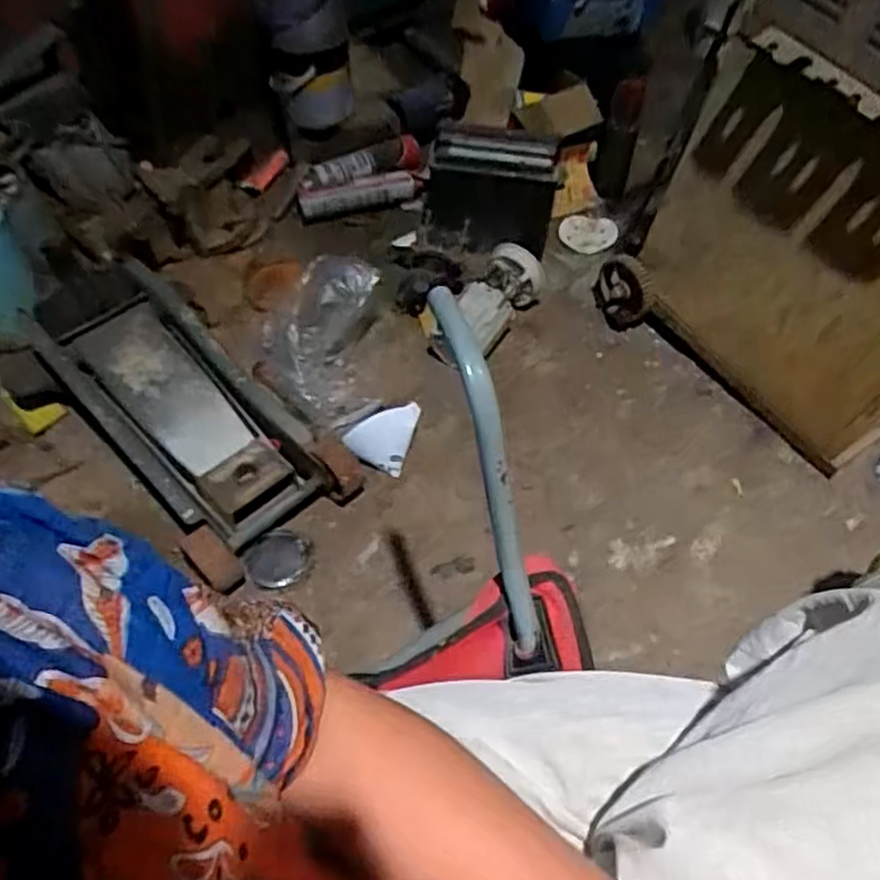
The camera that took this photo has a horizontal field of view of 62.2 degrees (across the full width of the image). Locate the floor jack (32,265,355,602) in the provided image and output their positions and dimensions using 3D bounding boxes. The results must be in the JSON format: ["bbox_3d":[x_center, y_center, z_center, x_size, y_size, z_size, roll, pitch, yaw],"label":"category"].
[{"bbox_3d":[-0.375,-0.050,1.085,0.248,0.144,0.508,-36,61,-24],"label":"floor jack"}]

